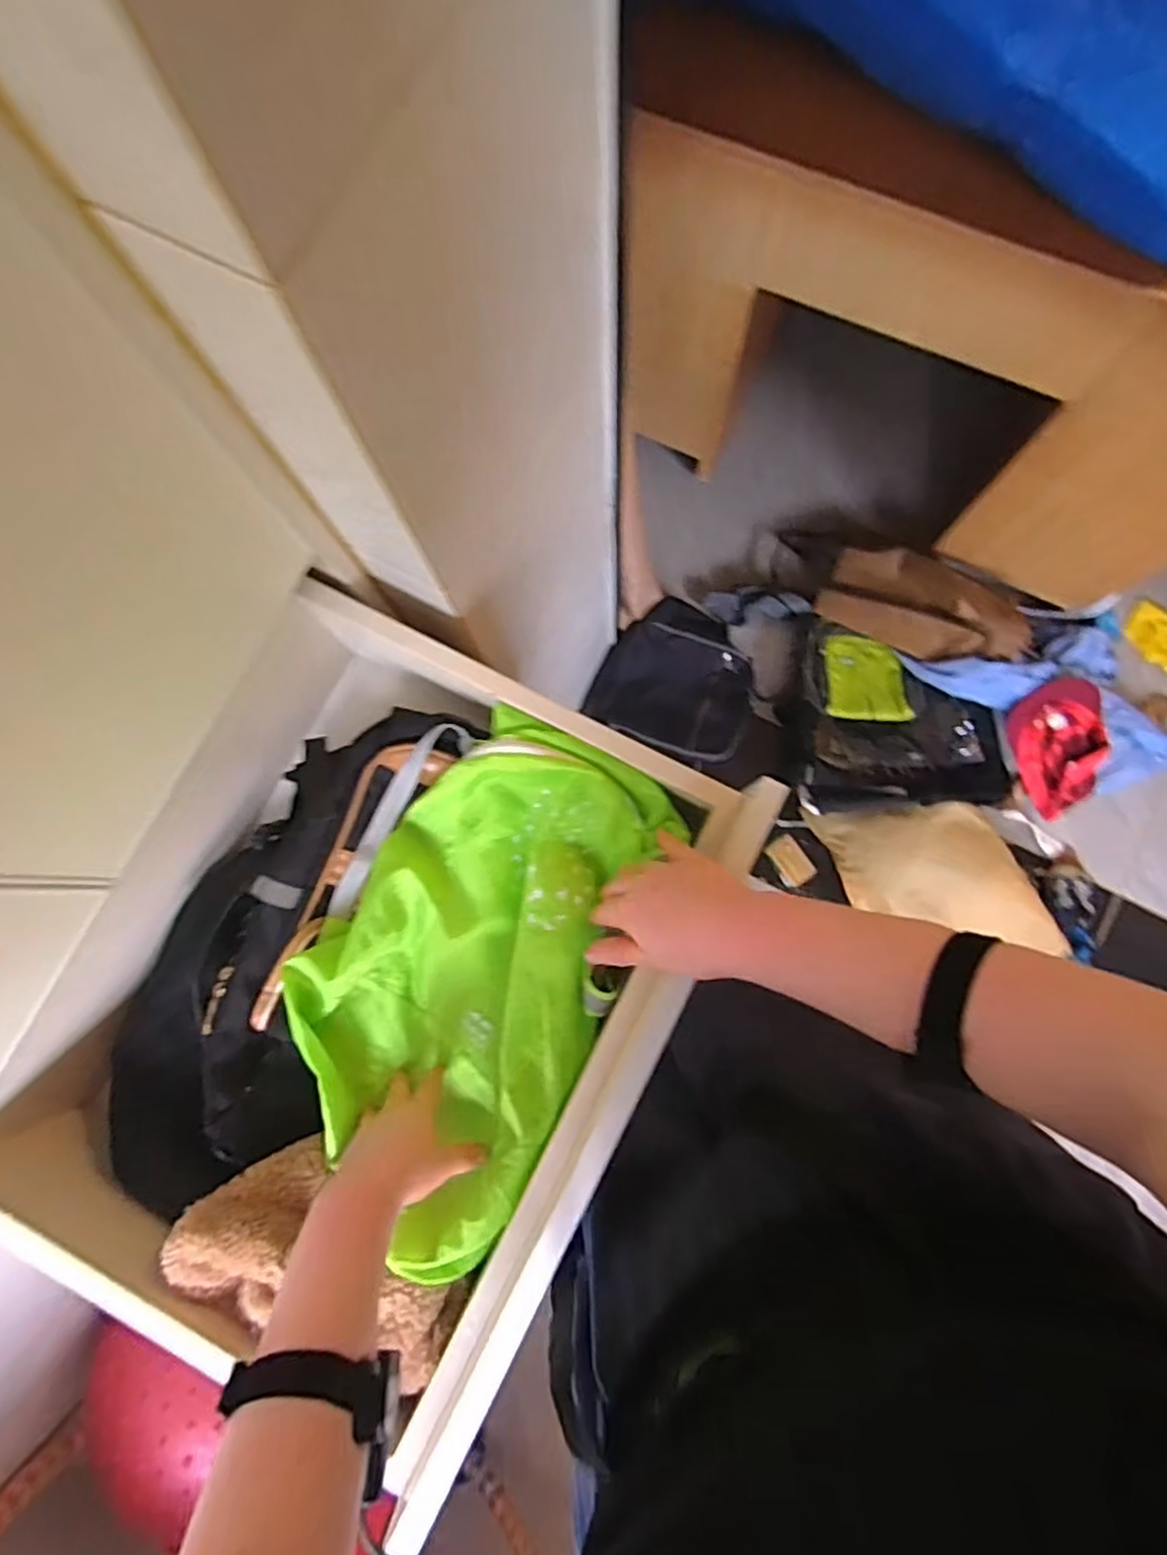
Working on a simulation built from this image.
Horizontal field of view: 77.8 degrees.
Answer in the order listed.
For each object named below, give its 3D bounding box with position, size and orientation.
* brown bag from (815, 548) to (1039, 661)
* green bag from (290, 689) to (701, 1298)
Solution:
[{"bbox_3d":[0.652,-0.324,1.384,0.370,0.111,0.165,27,83,25],"label":"brown bag"},{"bbox_3d":[-0.094,0.159,0.633,0.247,0.102,0.407,29,83,7],"label":"green bag"}]

